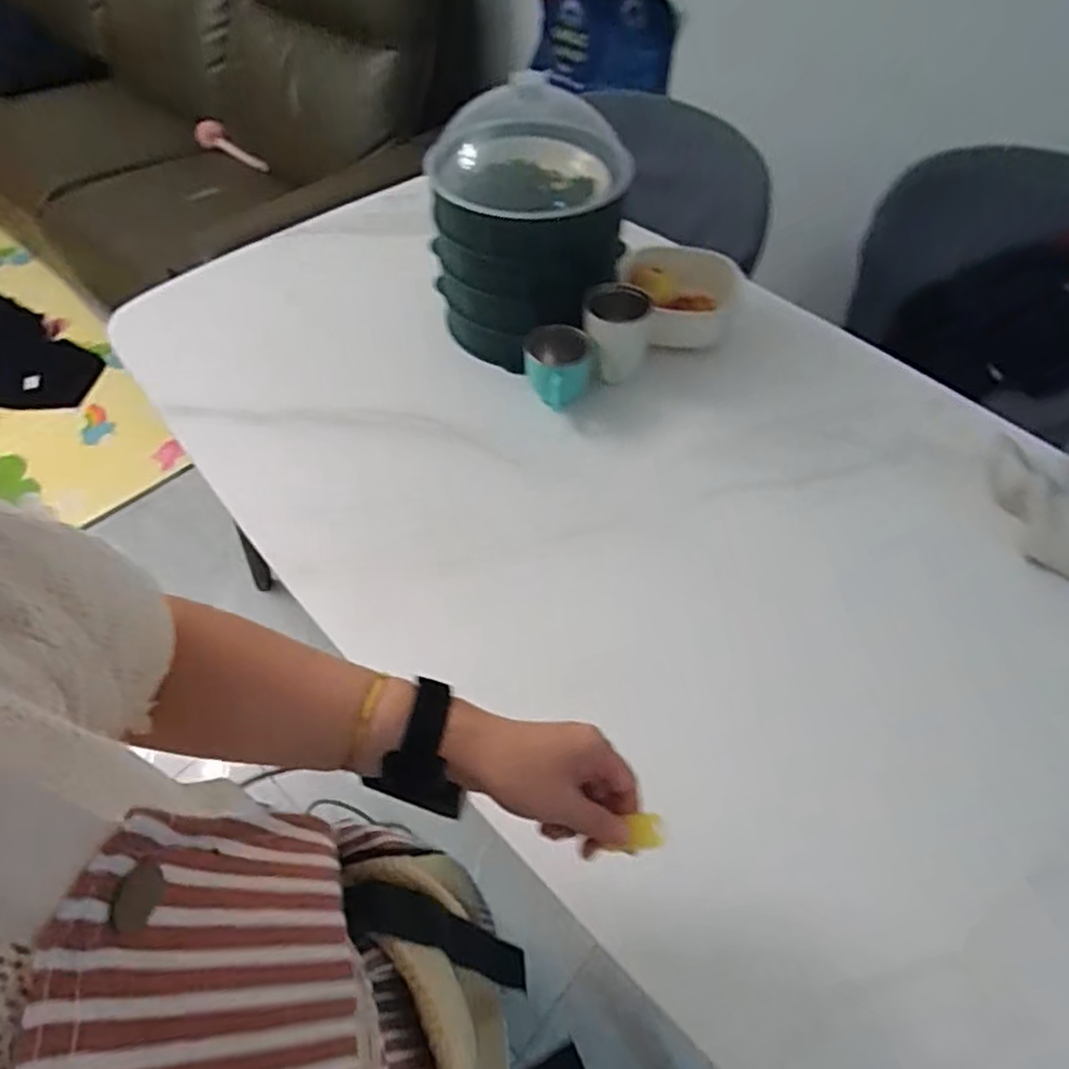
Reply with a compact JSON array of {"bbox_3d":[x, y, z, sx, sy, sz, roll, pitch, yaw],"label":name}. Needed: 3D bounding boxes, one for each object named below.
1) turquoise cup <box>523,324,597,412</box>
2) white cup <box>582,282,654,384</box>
[{"bbox_3d":[0.030,-0.190,0.797,0.086,0.089,0.094,1,54,-1],"label":"turquoise cup"},{"bbox_3d":[0.099,-0.246,0.816,0.084,0.112,0.069,6,55,3],"label":"white cup"}]

